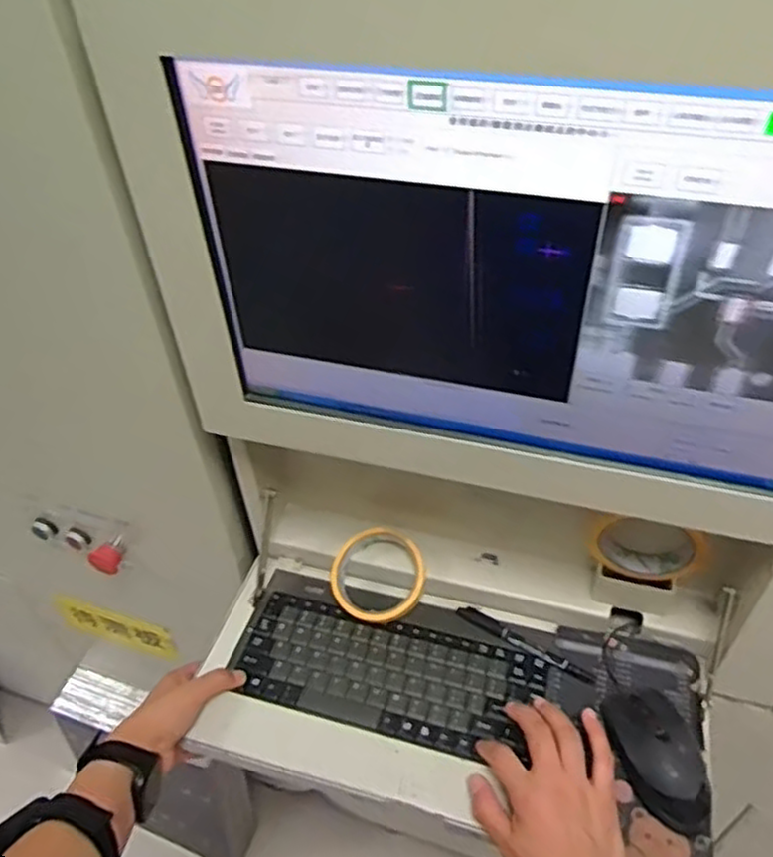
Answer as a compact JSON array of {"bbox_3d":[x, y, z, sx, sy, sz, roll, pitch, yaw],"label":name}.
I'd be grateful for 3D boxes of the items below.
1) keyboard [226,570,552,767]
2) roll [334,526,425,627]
[{"bbox_3d":[0.001,0.210,0.655,0.271,0.014,0.129,10,47,12],"label":"keyboard"},{"bbox_3d":[-0.008,0.145,0.706,0.087,0.022,0.089,-4,64,9],"label":"roll"}]

